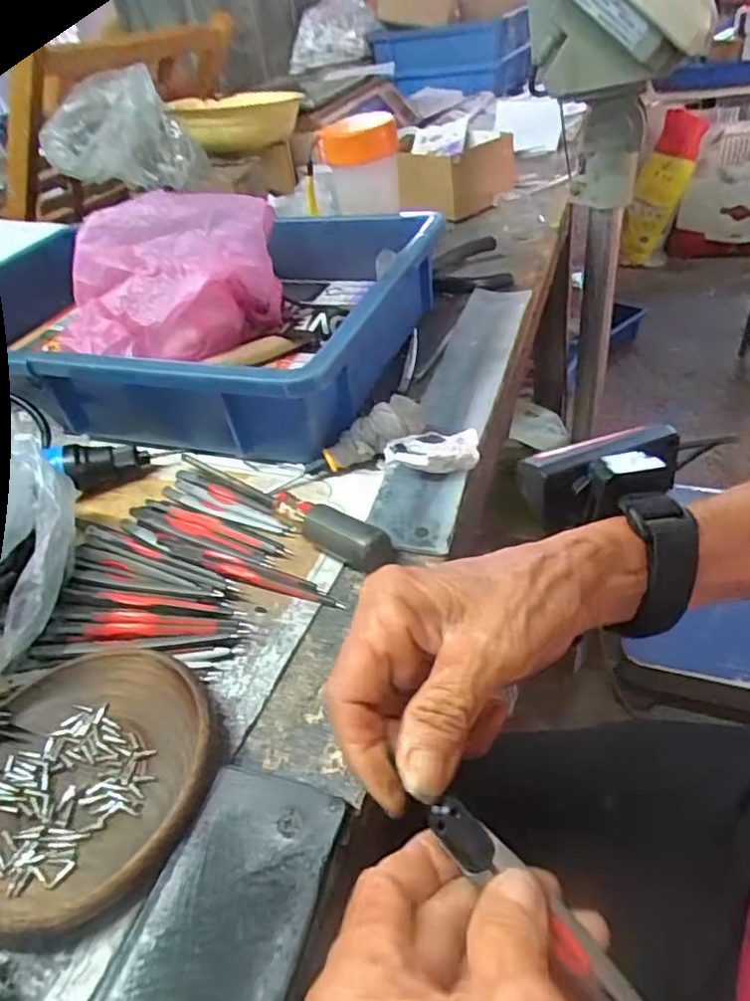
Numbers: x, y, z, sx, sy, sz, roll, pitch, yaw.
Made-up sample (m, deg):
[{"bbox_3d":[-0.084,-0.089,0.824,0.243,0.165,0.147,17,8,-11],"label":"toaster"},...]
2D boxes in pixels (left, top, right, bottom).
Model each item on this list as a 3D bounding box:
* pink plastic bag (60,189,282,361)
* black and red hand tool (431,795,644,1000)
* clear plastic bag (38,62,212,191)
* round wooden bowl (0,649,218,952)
[{"bbox_3d":[-0.171,-0.173,0.530,0.188,0.111,0.110,-15,40,-6],"label":"pink plastic bag"},{"bbox_3d":[0.058,0.134,0.191,0.013,0.007,0.108,-35,66,-29],"label":"black and red hand tool"},{"bbox_3d":[-0.312,-0.451,0.794,0.183,0.108,0.115,-14,41,-8],"label":"clear plastic bag"},{"bbox_3d":[-0.120,0.113,0.267,0.108,0.019,0.107,-6,40,5],"label":"round wooden bowl"}]

